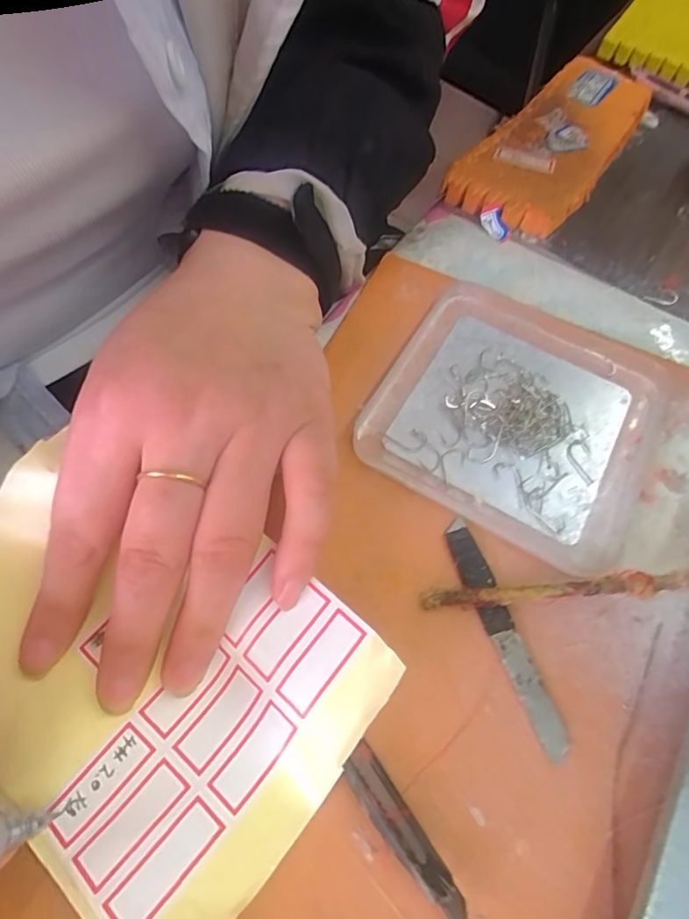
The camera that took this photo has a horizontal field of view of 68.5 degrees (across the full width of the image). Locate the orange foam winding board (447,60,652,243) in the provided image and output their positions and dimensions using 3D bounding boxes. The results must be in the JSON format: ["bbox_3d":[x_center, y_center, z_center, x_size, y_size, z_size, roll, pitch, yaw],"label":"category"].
[{"bbox_3d":[0.131,-0.198,0.311,0.069,0.015,0.175,33,65,14],"label":"orange foam winding board"}]

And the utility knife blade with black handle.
[{"bbox_3d":[0.054,0.059,0.174,0.011,0.005,0.080,-16,64,-12],"label":"utility knife blade with black handle"}]

